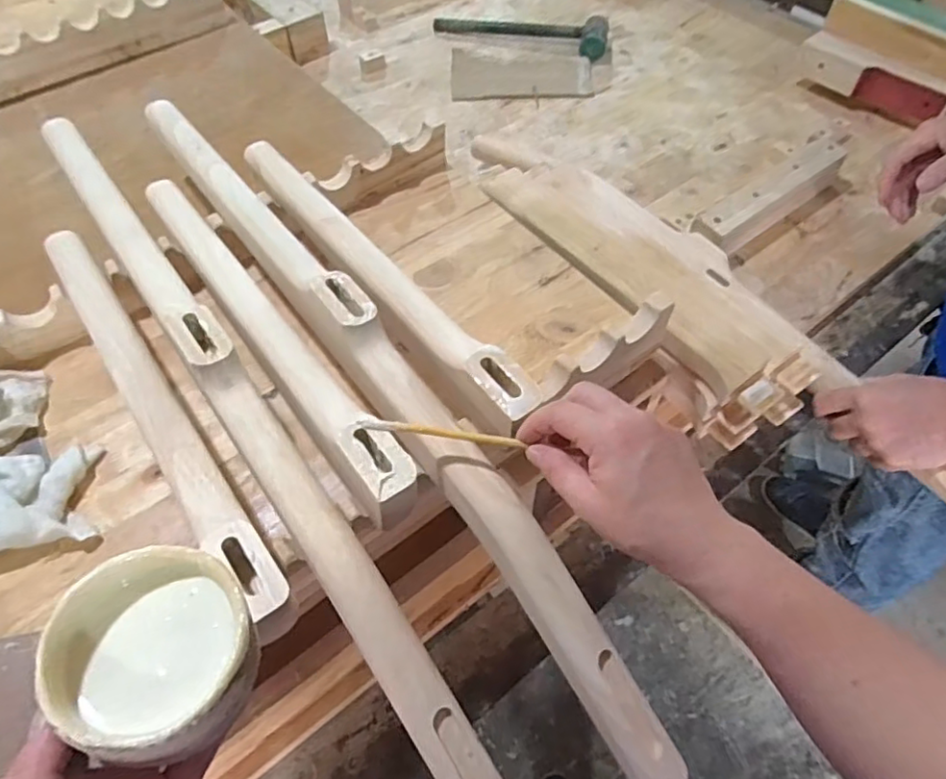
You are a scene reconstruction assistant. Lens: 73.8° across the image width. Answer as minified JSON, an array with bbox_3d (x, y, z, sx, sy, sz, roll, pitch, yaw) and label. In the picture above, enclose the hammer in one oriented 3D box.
[{"bbox_3d":[0.088,-0.675,1.183,0.333,0.040,0.097,11,56,8],"label":"hammer"}]

